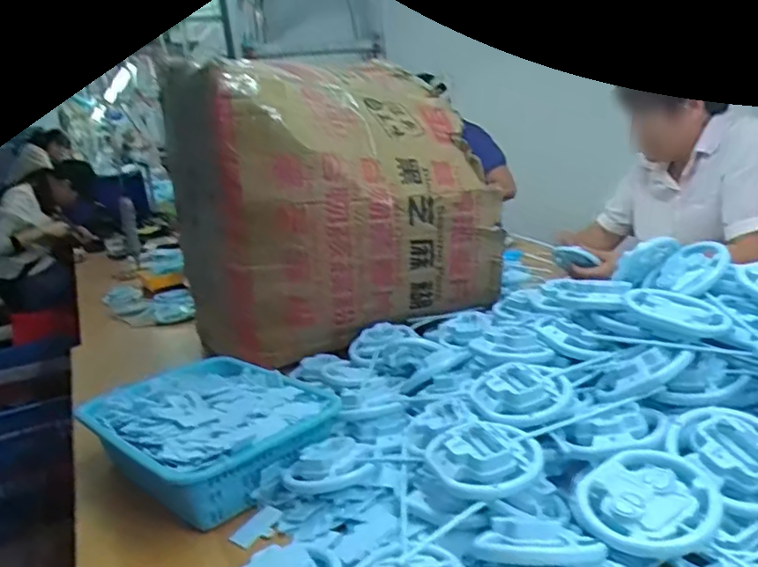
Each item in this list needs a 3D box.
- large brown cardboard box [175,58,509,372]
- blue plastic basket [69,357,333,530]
[{"bbox_3d":[-0.097,-0.150,1.133,0.523,0.460,0.332,-10,15,-12],"label":"large brown cardboard box"},{"bbox_3d":[-0.211,0.176,0.767,0.222,0.074,0.304,-19,19,-39],"label":"blue plastic basket"}]

